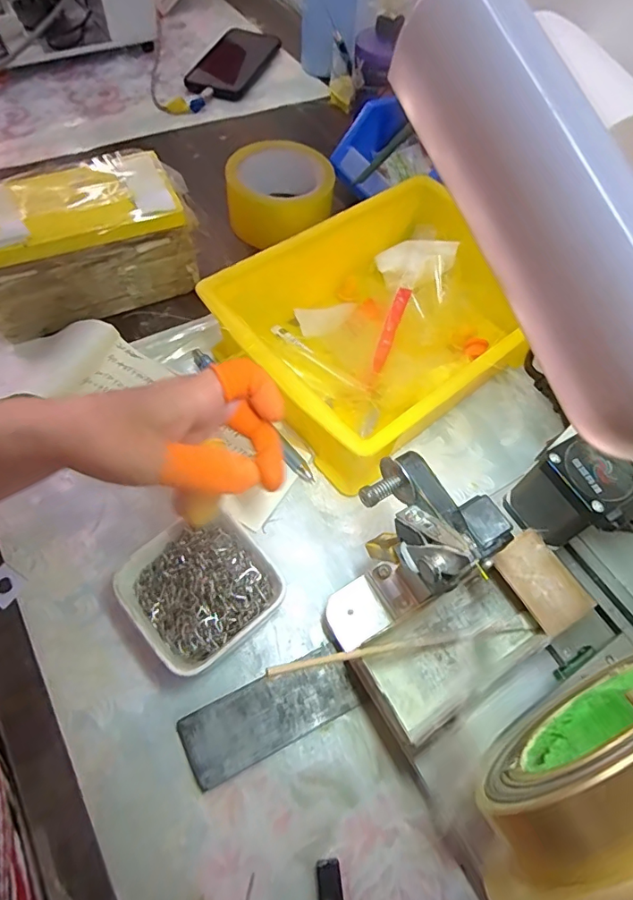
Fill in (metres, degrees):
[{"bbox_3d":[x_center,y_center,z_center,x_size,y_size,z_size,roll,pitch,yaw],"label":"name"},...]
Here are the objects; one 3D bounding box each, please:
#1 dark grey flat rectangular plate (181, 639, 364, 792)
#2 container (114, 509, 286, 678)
[{"bbox_3d":[-0.025,0.150,0.289,0.098,0.005,0.038,-22,63,-16],"label":"dark grey flat rectangular plate"},{"bbox_3d":[-0.069,0.086,0.307,0.079,0.031,0.077,-37,68,-23],"label":"container"}]

